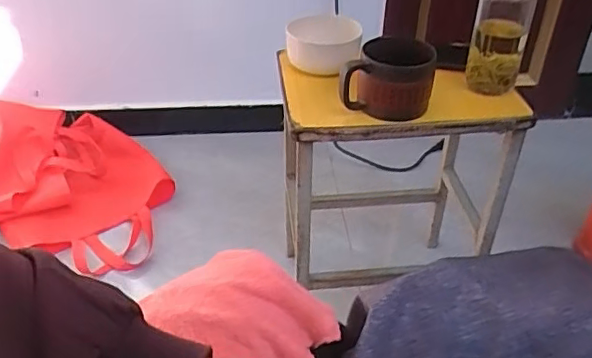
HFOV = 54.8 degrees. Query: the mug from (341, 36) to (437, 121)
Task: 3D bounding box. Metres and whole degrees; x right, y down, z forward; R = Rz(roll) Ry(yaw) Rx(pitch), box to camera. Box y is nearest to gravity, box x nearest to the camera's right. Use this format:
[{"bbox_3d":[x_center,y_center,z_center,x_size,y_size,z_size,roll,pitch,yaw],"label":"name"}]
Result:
[{"bbox_3d":[0.125,-0.135,0.751,0.110,0.083,0.096,12,39,15],"label":"mug"}]

